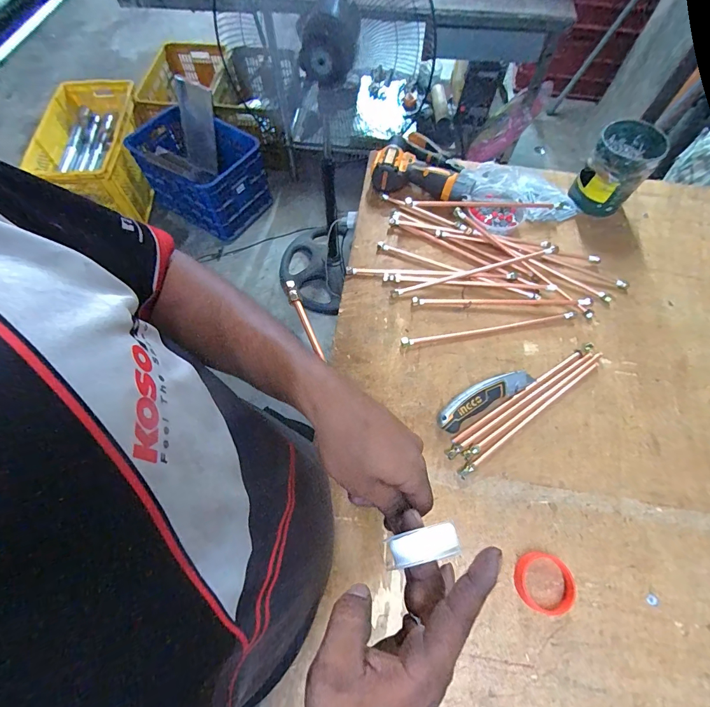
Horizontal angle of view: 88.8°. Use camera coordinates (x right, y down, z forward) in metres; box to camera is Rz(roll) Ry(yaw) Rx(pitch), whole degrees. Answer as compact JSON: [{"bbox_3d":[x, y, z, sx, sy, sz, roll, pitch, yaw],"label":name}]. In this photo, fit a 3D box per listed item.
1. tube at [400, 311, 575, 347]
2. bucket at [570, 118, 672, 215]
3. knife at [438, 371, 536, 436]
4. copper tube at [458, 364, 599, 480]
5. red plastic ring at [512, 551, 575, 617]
[{"bbox_3d":[0.230,-0.044,0.625,0.304,0.010,0.015,-10,65,-3],"label":"tube"},{"bbox_3d":[0.500,-0.352,0.705,0.106,0.125,0.116,27,68,13],"label":"bucket"},{"bbox_3d":[0.202,0.067,0.565,0.170,0.025,0.042,-28,67,-11],"label":"knife"},{"bbox_3d":[0.274,0.098,0.560,0.298,0.007,0.012,-34,68,-14],"label":"copper tube"},{"bbox_3d":[0.243,0.295,0.465,0.066,0.021,0.070,-1,65,1],"label":"red plastic ring"}]

